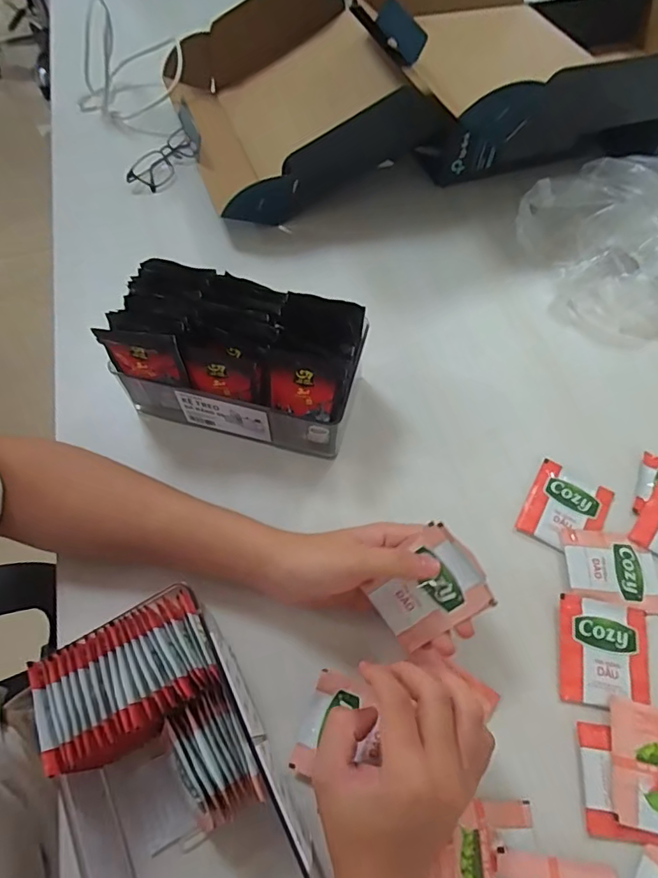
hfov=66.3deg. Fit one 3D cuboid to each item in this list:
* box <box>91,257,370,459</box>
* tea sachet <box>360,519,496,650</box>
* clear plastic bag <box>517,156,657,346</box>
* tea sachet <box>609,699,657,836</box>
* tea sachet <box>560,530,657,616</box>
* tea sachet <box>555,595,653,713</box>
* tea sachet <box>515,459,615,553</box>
[{"bbox_3d":[-0.077,-0.069,0.454,0.203,0.108,0.100,12,62,6],"label":"box"},{"bbox_3d":[0.070,0.107,0.356,0.074,0.011,0.062,-41,77,17],"label":"tea sachet"},{"bbox_3d":[0.362,-0.216,0.559,0.245,0.065,0.206,-13,62,-7],"label":"clear plastic bag"},{"bbox_3d":[0.225,0.225,0.343,0.062,0.008,0.074,10,61,5],"label":"tea sachet"},{"bbox_3d":[0.231,0.106,0.411,0.074,0.004,0.062,5,61,2],"label":"tea sachet"},{"bbox_3d":[0.208,0.161,0.380,0.065,0.005,0.075,10,61,5],"label":"tea sachet"},{"bbox_3d":[0.206,0.061,0.437,0.064,0.004,0.076,28,64,15],"label":"tea sachet"}]

